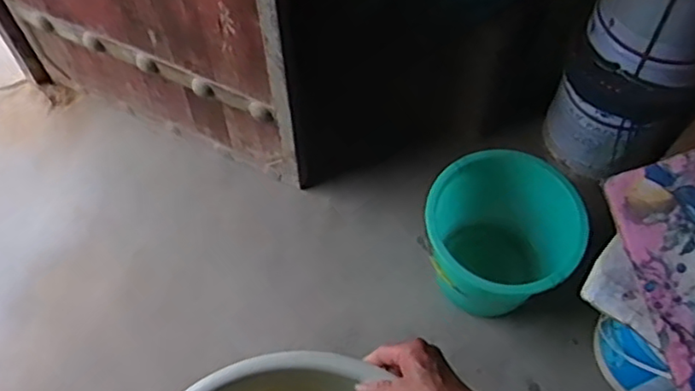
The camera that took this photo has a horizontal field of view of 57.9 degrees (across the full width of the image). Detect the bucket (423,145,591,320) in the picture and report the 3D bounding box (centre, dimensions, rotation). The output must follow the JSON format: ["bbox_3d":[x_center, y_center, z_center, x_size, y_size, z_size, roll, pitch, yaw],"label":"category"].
[{"bbox_3d":[0.308,0.092,1.292,0.279,0.241,0.290,0,59,0],"label":"bucket"}]

